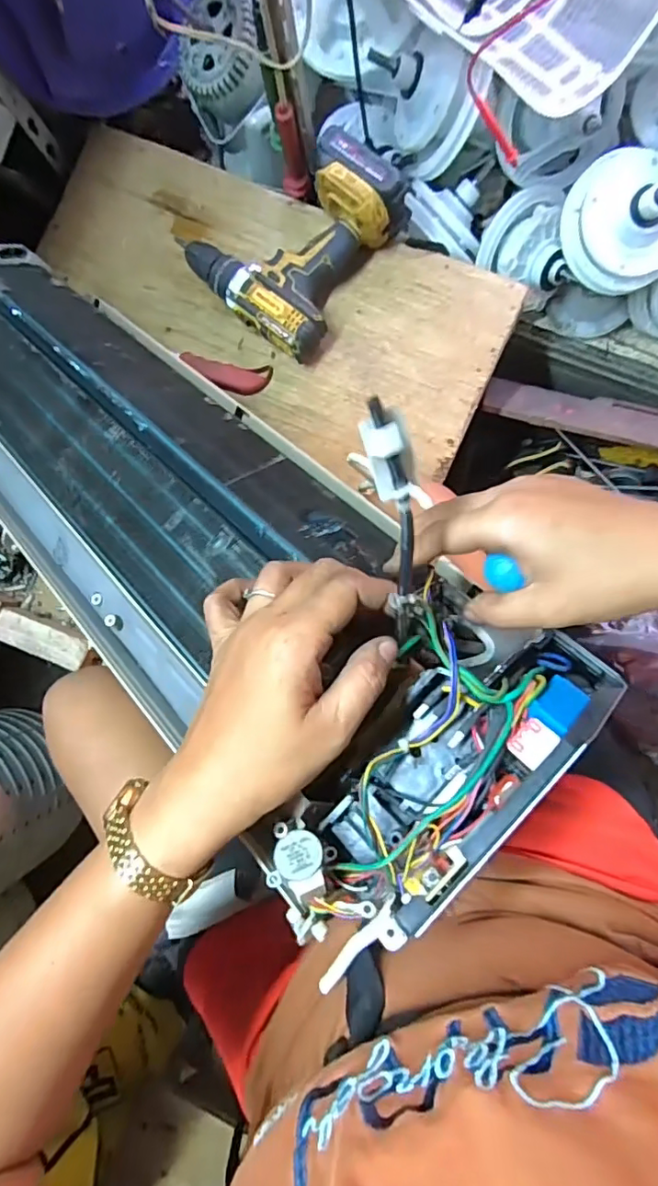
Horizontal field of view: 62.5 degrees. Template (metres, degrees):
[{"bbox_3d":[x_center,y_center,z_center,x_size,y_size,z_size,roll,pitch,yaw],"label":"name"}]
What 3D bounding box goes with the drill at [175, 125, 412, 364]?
[{"bbox_3d":[-0.043,-0.412,0.624,0.192,0.086,0.214,39,93,3],"label":"drill"}]

